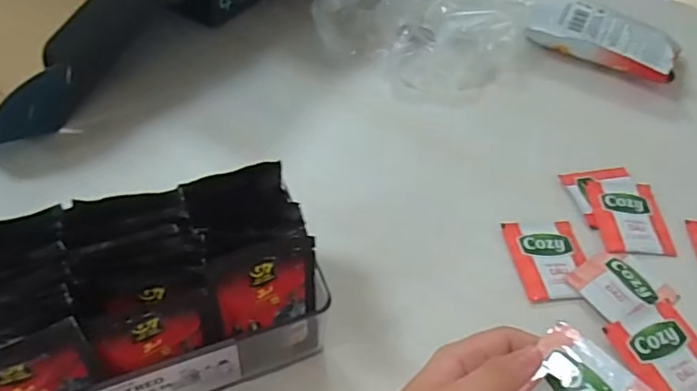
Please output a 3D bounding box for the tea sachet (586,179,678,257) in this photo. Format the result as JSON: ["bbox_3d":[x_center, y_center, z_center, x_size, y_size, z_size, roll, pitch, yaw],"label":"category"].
[{"bbox_3d":[0.254,0.019,0.485,0.064,0.008,0.078,4,48,-2],"label":"tea sachet"}]

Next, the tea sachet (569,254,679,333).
[{"bbox_3d":[0.224,0.073,0.433,0.074,0.005,0.062,-21,53,-22],"label":"tea sachet"}]

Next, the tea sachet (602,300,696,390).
[{"bbox_3d":[0.237,0.119,0.394,0.067,0.006,0.074,-17,52,-19],"label":"tea sachet"}]

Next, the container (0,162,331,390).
[{"bbox_3d":[-0.123,0.067,0.337,0.199,0.115,0.099,-17,52,-19],"label":"container"}]

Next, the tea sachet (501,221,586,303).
[{"bbox_3d":[0.170,0.052,0.449,0.063,0.004,0.077,-2,48,-7],"label":"tea sachet"}]

